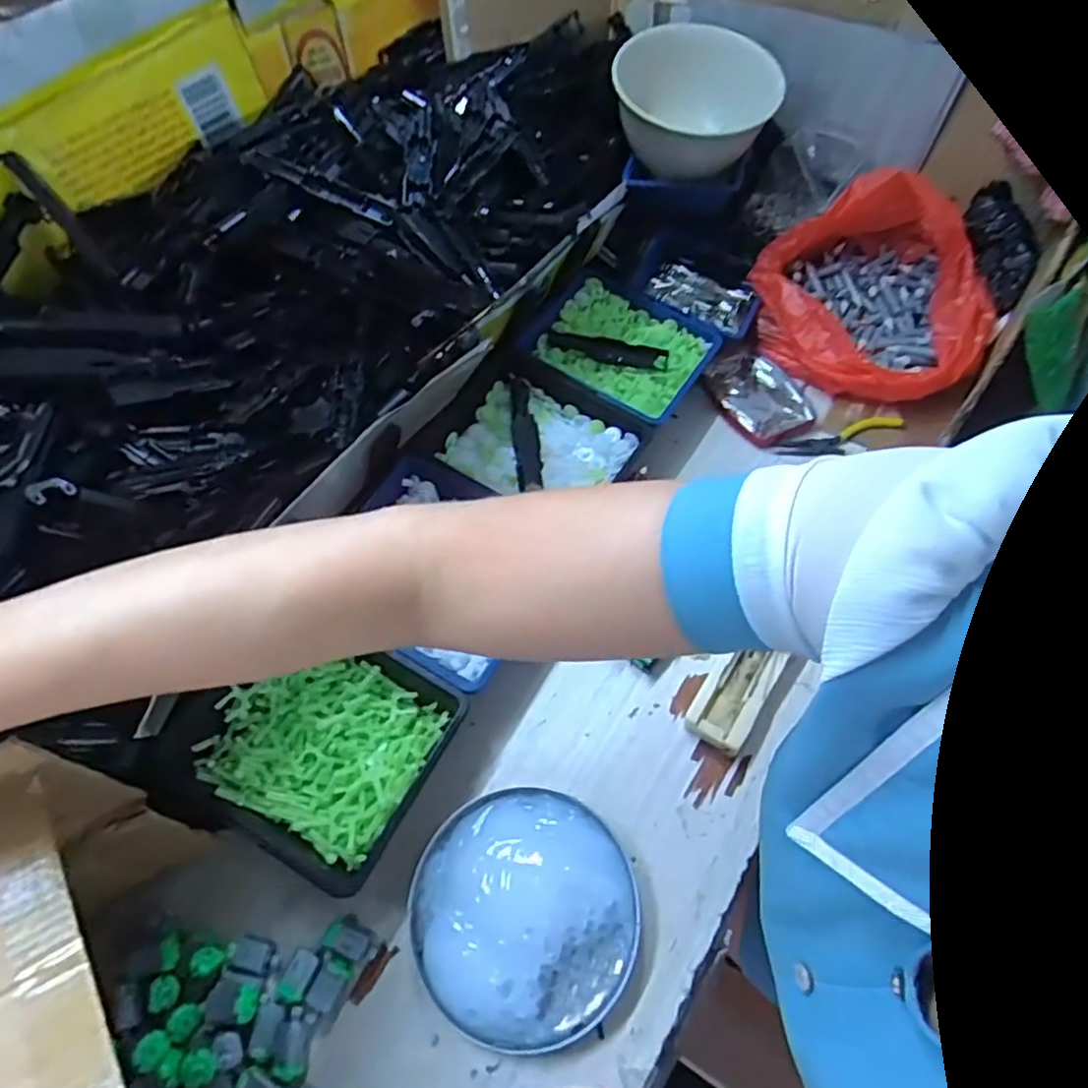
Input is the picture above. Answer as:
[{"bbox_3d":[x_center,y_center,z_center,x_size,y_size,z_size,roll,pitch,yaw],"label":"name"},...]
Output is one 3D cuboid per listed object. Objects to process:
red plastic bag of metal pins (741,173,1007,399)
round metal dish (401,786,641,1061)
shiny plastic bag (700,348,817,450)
[{"bbox_3d":[0.341,-0.261,0.642,0.218,0.120,0.208,39,66,23],"label":"red plastic bag of metal pins"},{"bbox_3d":[-0.014,0.235,0.415,0.143,0.032,0.141,-1,57,1],"label":"round metal dish"},{"bbox_3d":[0.220,-0.154,0.663,0.085,0.010,0.119,-21,59,-11],"label":"shiny plastic bag"}]

